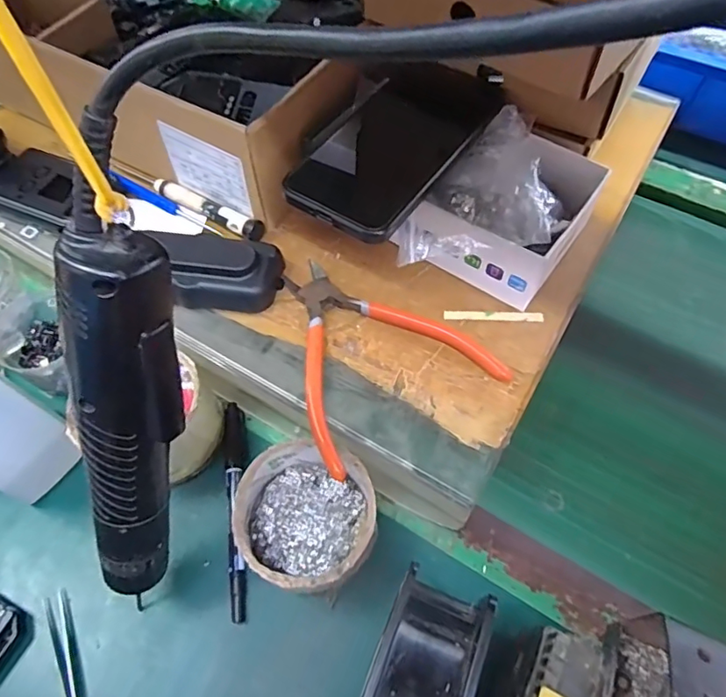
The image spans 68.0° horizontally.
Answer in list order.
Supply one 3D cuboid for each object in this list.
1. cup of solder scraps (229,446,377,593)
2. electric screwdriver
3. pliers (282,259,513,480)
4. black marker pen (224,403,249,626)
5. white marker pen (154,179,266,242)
[{"bbox_3d":[-0.033,0.100,0.320,0.083,0.048,0.077,0,59,0],"label":"cup of solder scraps"},{"bbox_3d":[-0.099,0.044,0.233,0.040,0.191,0.031,20,33,12],"label":"electric screwdriver"},{"bbox_3d":[0.003,-0.007,0.346,0.127,0.011,0.140,-27,63,-15],"label":"pliers"},{"bbox_3d":[-0.083,0.102,0.353,0.014,0.013,0.138,-7,60,-4],"label":"black marker pen"},{"bbox_3d":[-0.117,-0.105,0.403,0.096,0.013,0.016,28,64,16],"label":"white marker pen"}]

